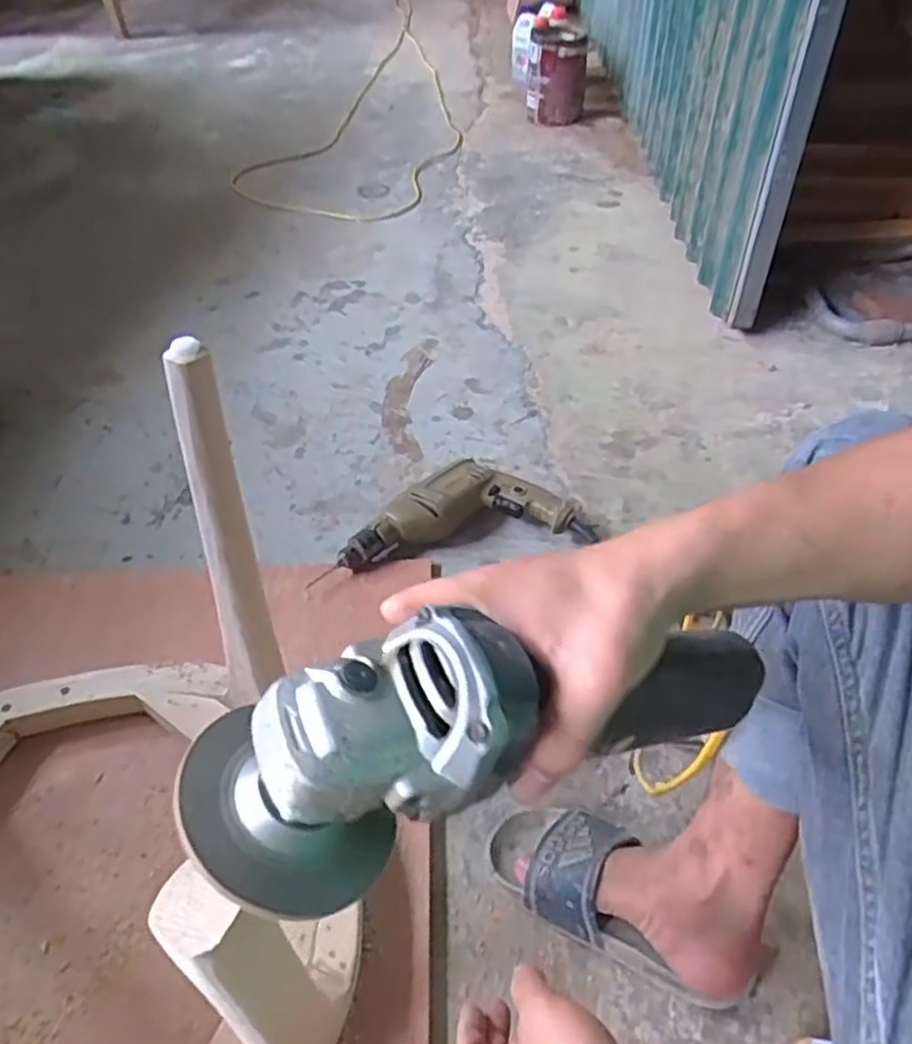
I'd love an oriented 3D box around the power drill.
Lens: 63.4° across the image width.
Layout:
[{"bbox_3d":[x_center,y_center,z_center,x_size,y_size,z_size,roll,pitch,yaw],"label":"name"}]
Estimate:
[{"bbox_3d":[-0.006,-0.012,1.020,0.362,0.064,0.172,-6,44,-2],"label":"power drill"}]

